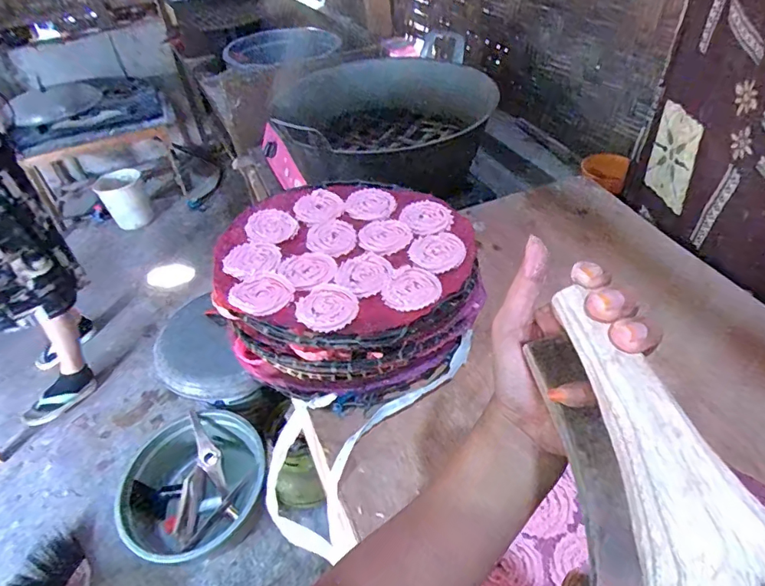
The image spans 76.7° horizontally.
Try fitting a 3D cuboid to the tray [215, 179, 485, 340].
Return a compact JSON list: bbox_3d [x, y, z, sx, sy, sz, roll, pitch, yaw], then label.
[{"bbox_3d":[-0.050,-0.066,0.664,0.340,0.037,0.308,-20,46,-15],"label":"tray"}]

